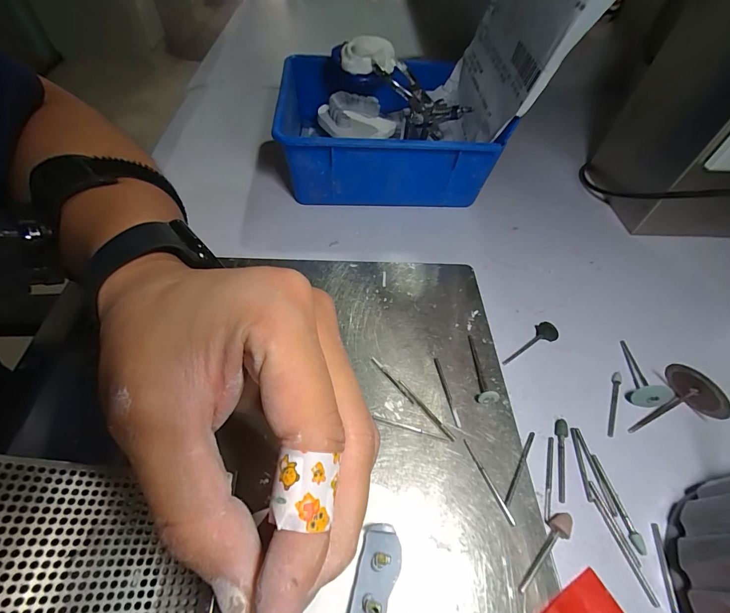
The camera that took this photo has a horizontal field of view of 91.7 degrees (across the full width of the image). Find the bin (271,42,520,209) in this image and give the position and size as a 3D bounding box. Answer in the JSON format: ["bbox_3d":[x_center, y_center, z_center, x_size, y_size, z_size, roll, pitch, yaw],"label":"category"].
[{"bbox_3d":[0.015,-0.162,0.314,0.168,0.084,0.151,-1,54,-3],"label":"bin"}]

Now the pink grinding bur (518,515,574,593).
[{"bbox_3d":[0.083,0.112,0.164,0.040,0.007,0.009,-31,62,-25],"label":"pink grinding bur"}]

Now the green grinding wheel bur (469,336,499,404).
[{"bbox_3d":[0.072,0.036,0.217,0.010,0.011,0.046,3,53,-3],"label":"green grinding wheel bur"}]

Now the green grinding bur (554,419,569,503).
[{"bbox_3d":[0.106,0.081,0.190,0.006,0.004,0.042,15,54,6],"label":"green grinding bur"}]

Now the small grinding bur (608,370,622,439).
[{"bbox_3d":[0.150,0.058,0.213,0.004,0.004,0.043,23,56,14],"label":"small grinding bur"}]

